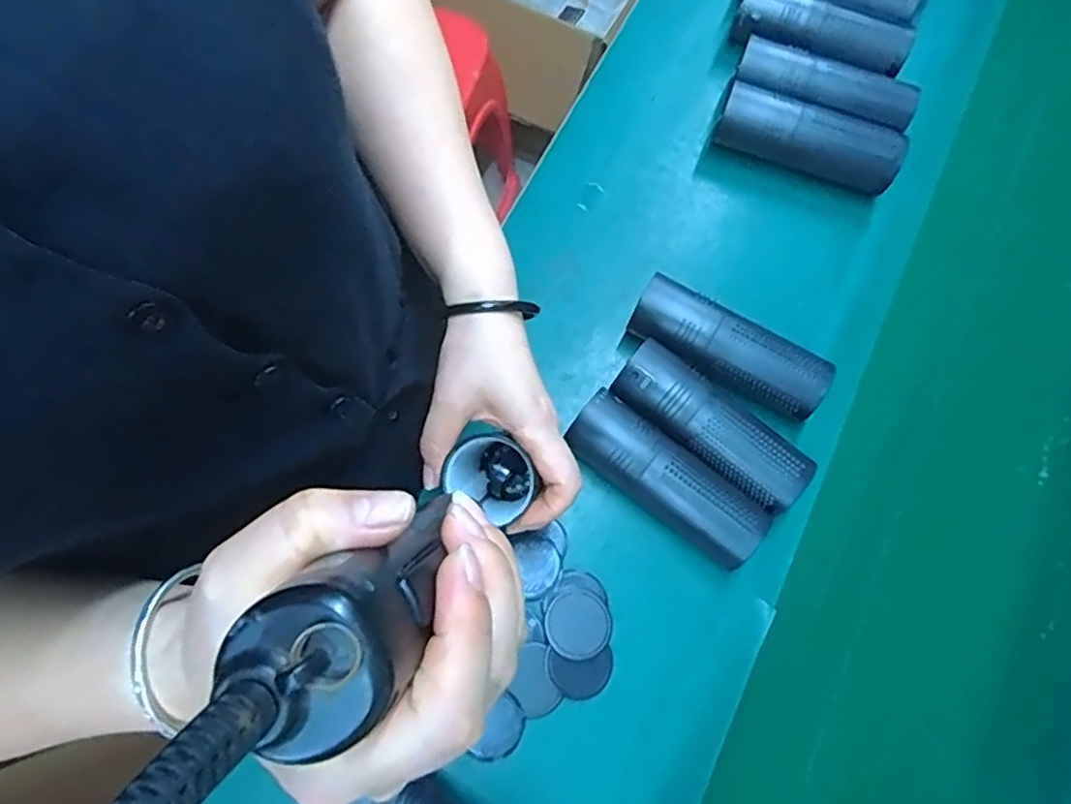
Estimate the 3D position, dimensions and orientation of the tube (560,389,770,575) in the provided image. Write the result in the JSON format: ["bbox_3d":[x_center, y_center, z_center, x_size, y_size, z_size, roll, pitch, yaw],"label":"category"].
[{"bbox_3d":[0.101,0.061,0.516,0.164,0.057,0.057,38,76,8],"label":"tube"}]

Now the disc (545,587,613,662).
[{"bbox_3d":[0.032,0.167,0.494,0.049,0.004,0.049,3,69,-8],"label":"disc"}]

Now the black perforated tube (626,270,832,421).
[{"bbox_3d":[0.159,-0.043,0.551,0.162,0.053,0.058,29,75,6],"label":"black perforated tube"}]

